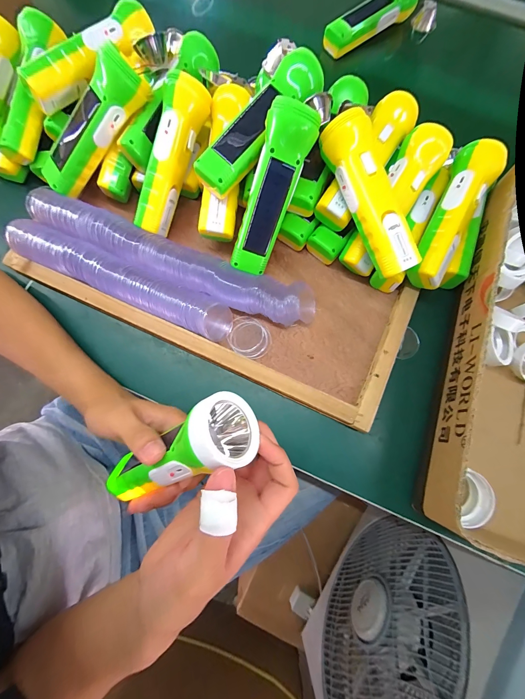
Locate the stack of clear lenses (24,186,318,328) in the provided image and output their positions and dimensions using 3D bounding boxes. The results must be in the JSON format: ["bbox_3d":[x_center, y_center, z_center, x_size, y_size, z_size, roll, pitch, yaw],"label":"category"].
[{"bbox_3d":[-0.112,-0.106,0.338,0.361,0.037,0.052,21,76,3],"label":"stack of clear lenses"}]

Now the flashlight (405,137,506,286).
[{"bbox_3d":[0.221,-0.153,0.320,0.046,0.041,0.163,26,91,5],"label":"flashlight"}]

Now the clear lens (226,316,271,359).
[{"bbox_3d":[-0.015,-0.014,0.336,0.050,0.007,0.050,0,76,-2],"label":"clear lens"}]

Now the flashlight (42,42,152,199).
[{"bbox_3d":[-0.201,-0.257,0.319,0.159,0.043,0.056,-36,78,21],"label":"flashlight"}]

